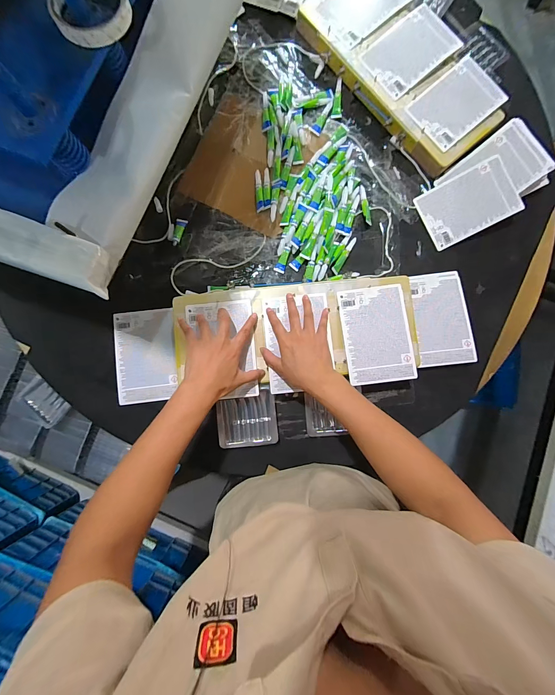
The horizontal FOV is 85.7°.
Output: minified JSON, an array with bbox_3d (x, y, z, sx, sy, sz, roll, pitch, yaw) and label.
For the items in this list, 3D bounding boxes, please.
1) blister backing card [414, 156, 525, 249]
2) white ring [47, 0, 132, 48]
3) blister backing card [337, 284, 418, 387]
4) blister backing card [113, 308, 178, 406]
[{"bbox_3d":[0.368,-0.278,0.577,0.167,0.008,0.116,-26,89,11],"label":"blister backing card"},{"bbox_3d":[-0.218,-0.399,0.351,0.088,0.018,0.092,0,85,-2],"label":"white ring"},{"bbox_3d":[0.174,-0.023,0.526,0.114,0.004,0.168,-7,83,2],"label":"blister backing card"},{"bbox_3d":[-0.243,0.014,0.555,0.103,0.008,0.170,-6,84,-7],"label":"blister backing card"}]

